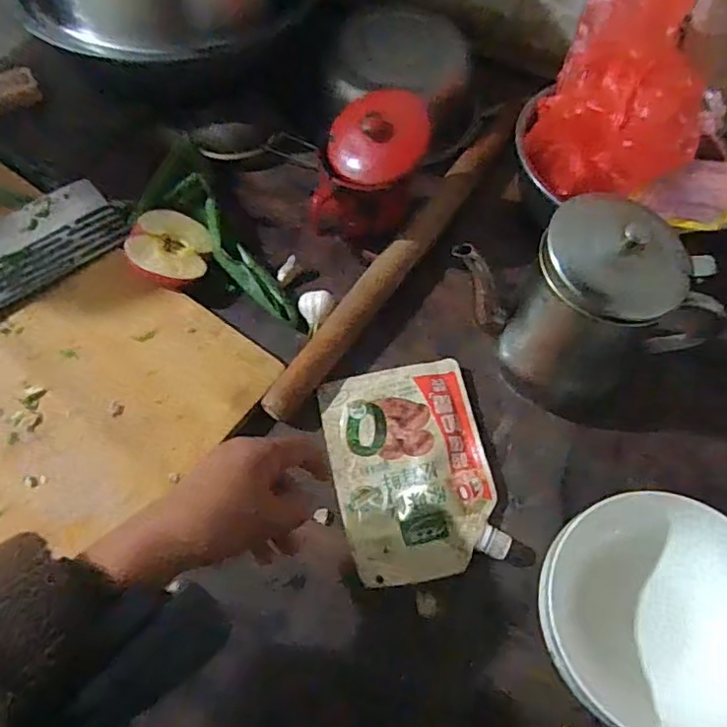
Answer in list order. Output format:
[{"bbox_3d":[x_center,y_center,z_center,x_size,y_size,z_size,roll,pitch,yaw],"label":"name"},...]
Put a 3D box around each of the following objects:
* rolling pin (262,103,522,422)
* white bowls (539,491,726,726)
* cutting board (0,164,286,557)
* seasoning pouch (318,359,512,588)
[{"bbox_3d":[0.041,-0.110,0.550,0.026,0.023,0.399,34,69,11],"label":"rolling pin"},{"bbox_3d":[0.205,0.177,0.412,0.143,0.066,0.172,2,67,-2],"label":"white bowls"},{"bbox_3d":[-0.321,-0.009,0.500,0.402,0.015,0.299,37,70,12],"label":"cutting board"},{"bbox_3d":[0.039,0.081,0.477,0.123,0.023,0.173,-10,68,-7],"label":"seasoning pouch"}]

